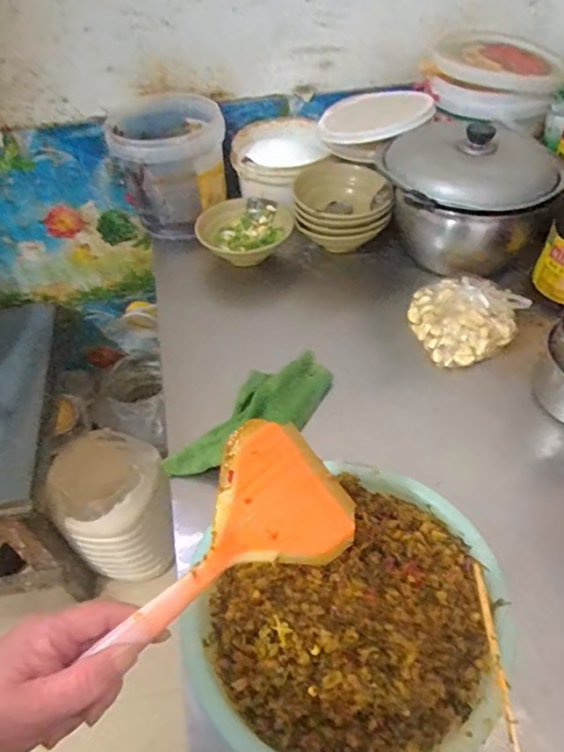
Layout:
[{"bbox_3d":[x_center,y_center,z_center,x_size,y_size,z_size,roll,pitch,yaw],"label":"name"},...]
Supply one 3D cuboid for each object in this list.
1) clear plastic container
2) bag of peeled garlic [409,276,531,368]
[{"bbox_3d":[-0.191,-0.372,0.942,0.184,0.182,0.171,-2,49,2],"label":"clear plastic container"},{"bbox_3d":[0.266,-0.090,0.777,0.151,0.066,0.157,21,54,21],"label":"bag of peeled garlic"}]

